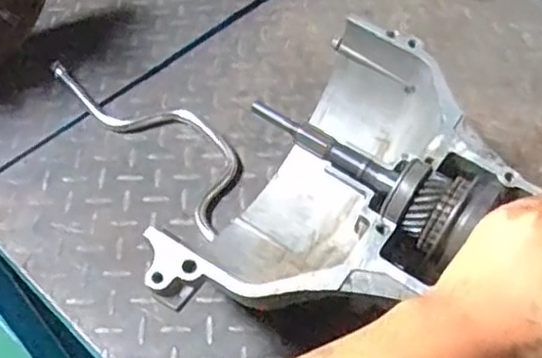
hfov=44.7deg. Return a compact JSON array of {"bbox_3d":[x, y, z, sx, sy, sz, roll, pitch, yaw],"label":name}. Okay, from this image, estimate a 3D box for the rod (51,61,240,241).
[{"bbox_3d":[-0.121,-0.056,0.688,0.084,0.011,0.317,-32,55,-22],"label":"rod"}]

